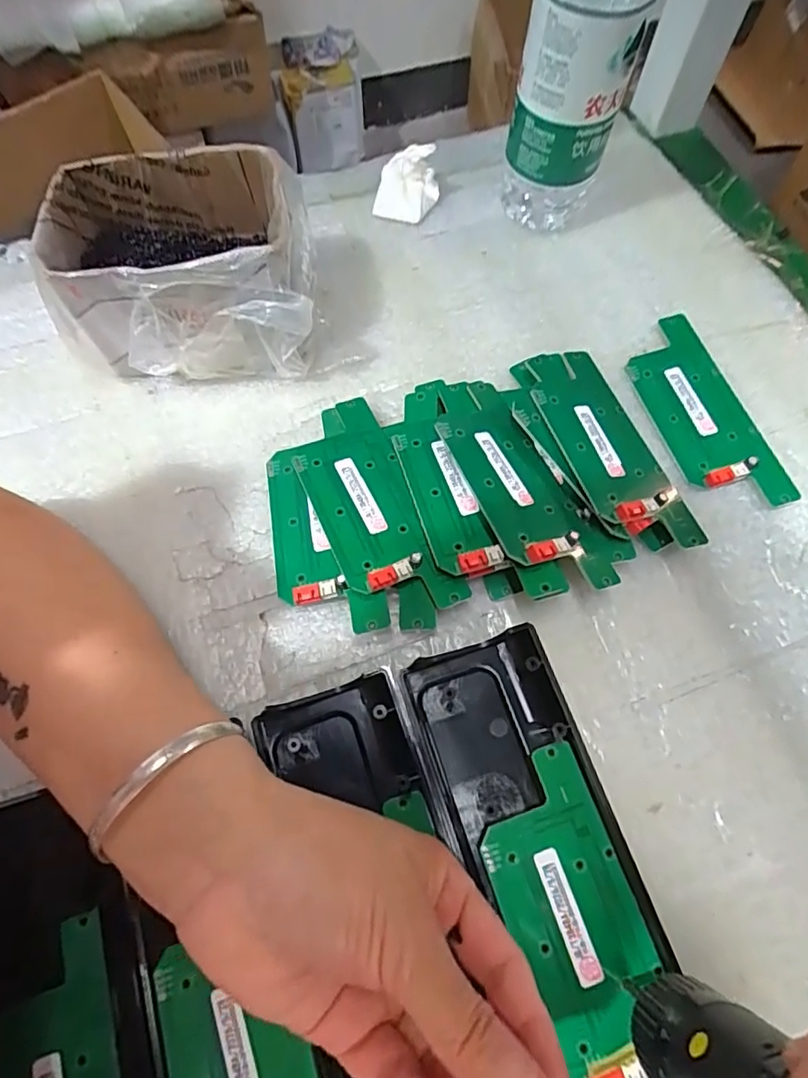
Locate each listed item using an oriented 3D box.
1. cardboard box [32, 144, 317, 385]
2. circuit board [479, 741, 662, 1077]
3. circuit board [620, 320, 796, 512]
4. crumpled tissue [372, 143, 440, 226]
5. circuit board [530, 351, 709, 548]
[{"bbox_3d":[-0.121,-0.154,0.329,0.133,0.080,0.103,-5,67,-4],"label":"cardboard box"},{"bbox_3d":[0.068,0.152,0.237,0.053,0.014,0.113,-18,69,-9],"label":"circuit board"},{"bbox_3d":[0.175,-0.077,0.337,0.054,0.008,0.132,-15,68,-8],"label":"circuit board"},{"bbox_3d":[0.002,-0.246,0.391,0.043,0.033,0.032,4,67,0],"label":"crumpled tissue"},{"bbox_3d":[0.110,-0.053,0.312,0.054,0.010,0.133,-9,60,-20],"label":"circuit board"}]

